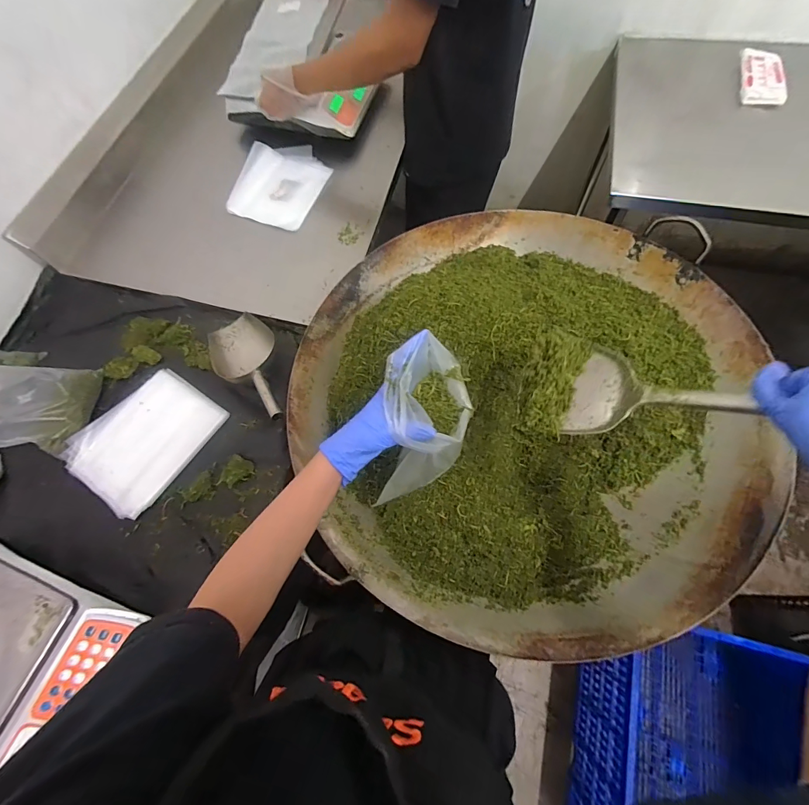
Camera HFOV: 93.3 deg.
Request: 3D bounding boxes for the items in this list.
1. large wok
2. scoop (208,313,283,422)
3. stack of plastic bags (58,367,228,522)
[{"bbox_3d":[0.184,-0.018,0.696,0.741,0.190,0.773,-1,68,3],"label":"large wok"},{"bbox_3d":[-0.290,-0.066,0.727,0.124,0.053,0.292,-29,52,-9],"label":"scoop"},{"bbox_3d":[-0.480,0.063,0.707,0.198,0.020,0.242,35,75,12],"label":"stack of plastic bags"}]

